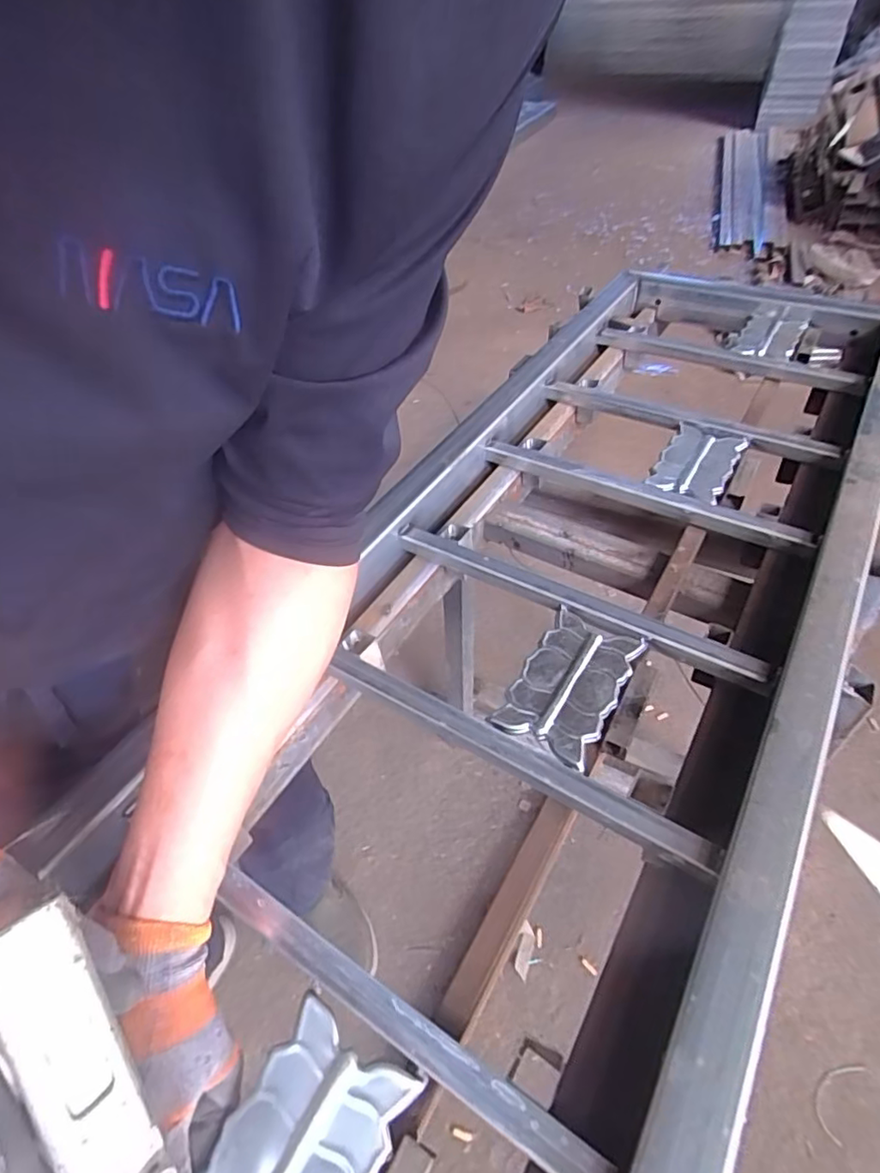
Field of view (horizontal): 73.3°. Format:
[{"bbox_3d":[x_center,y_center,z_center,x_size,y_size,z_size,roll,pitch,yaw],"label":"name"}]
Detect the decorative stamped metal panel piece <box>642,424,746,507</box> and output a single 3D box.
[{"bbox_3d":[0.289,-0.142,0.665,0.074,0.015,0.133,23,50,24],"label":"decorative stamped metal panel piece"}]

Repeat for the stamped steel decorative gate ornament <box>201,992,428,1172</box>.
[{"bbox_3d":[-0.075,0.291,0.297,0.074,0.013,0.119,22,49,23],"label":"stamped steel decorative gate ornament"}]

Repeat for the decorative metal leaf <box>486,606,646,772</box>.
[{"bbox_3d":[0.105,0.075,0.477,0.076,0.011,0.132,23,50,24],"label":"decorative metal leaf"}]

